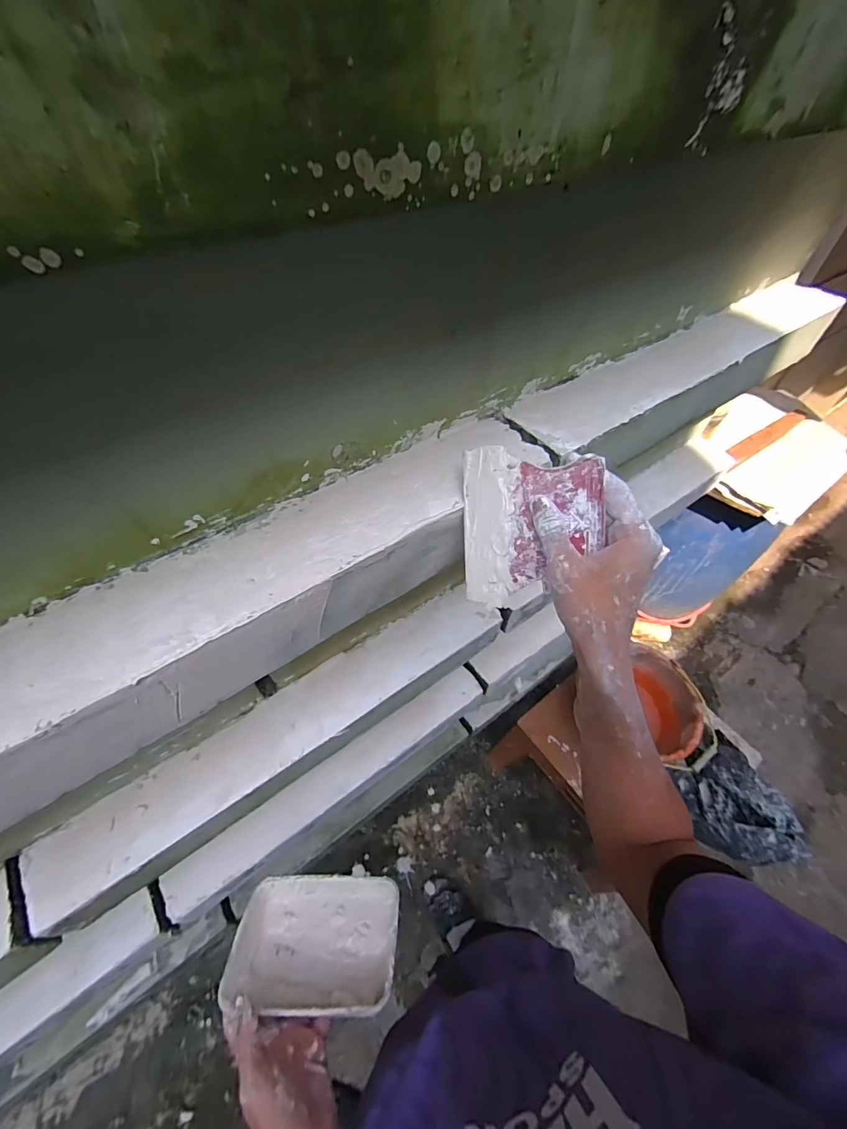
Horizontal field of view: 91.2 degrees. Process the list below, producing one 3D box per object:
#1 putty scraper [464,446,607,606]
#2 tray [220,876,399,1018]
[{"bbox_3d":[0.084,-0.031,0.327,0.103,0.121,0.005,0,6,19],"label":"putty scraper"},{"bbox_3d":[-0.112,0.407,0.445,0.171,0.048,0.120,-1,26,1],"label":"tray"}]

